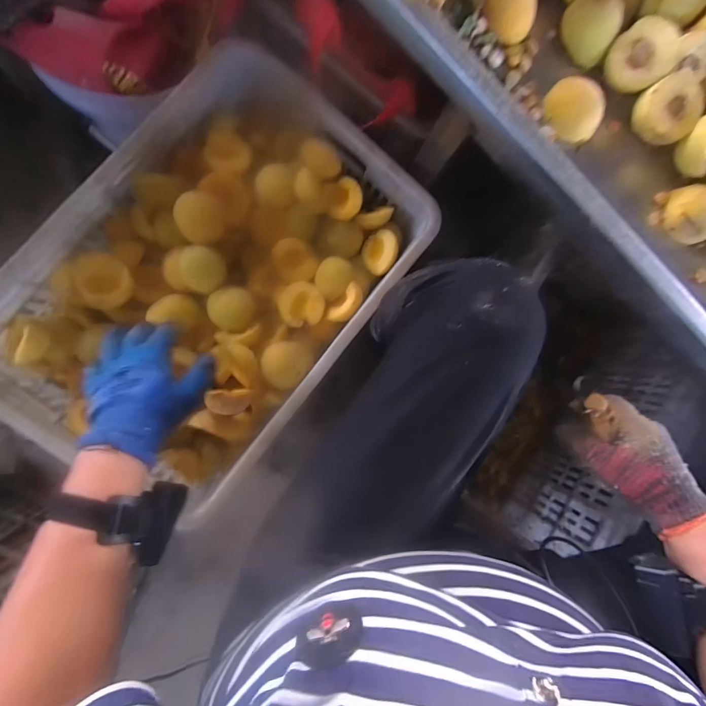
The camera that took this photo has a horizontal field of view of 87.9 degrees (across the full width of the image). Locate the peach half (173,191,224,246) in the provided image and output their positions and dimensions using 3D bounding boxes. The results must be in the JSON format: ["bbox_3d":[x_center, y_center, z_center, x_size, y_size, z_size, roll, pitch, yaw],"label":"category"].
[{"bbox_3d":[-0.197,-0.175,0.471,0.058,0.027,0.059,-44,124,-6],"label":"peach half"}]

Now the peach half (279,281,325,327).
[{"bbox_3d":[-0.071,-0.065,0.511,0.062,0.029,0.062,2,75,-5],"label":"peach half"}]

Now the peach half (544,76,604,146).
[{"bbox_3d":[0.225,-0.248,0.377,0.047,0.028,0.059,-35,110,19],"label":"peach half"}]

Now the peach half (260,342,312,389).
[{"bbox_3d":[-0.090,0.013,0.492,0.059,0.036,0.063,0,89,-10],"label":"peach half"}]

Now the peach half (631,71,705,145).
[{"bbox_3d":[0.325,-0.249,0.378,0.053,0.031,0.059,-28,94,-10],"label":"peach half"}]

